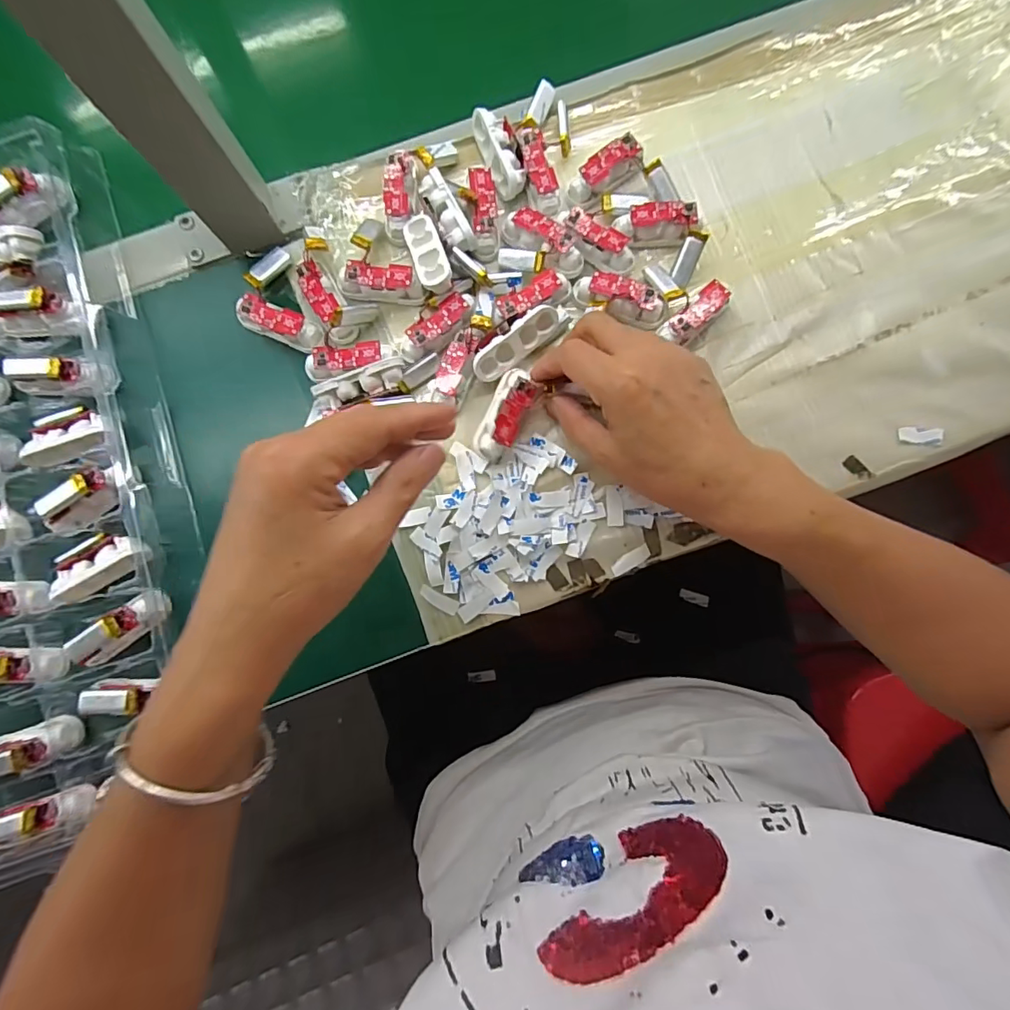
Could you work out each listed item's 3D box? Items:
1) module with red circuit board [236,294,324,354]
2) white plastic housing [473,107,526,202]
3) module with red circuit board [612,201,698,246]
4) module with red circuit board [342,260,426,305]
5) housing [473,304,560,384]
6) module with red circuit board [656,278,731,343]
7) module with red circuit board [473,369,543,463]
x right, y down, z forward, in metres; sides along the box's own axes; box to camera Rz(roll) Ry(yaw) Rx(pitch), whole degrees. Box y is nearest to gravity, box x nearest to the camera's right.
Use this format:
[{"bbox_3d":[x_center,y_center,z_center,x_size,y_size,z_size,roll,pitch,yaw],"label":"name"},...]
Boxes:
[{"bbox_3d":[-0.150,-0.120,0.342,0.056,0.016,0.021,20,83,4],"label":"module with red circuit board"},{"bbox_3d":[-0.003,-0.241,0.350,0.020,0.018,0.058,-20,83,-2],"label":"white plastic housing"},{"bbox_3d":[0.101,-0.191,0.345,0.052,0.018,0.022,-2,82,1],"label":"module with red circuit board"},{"bbox_3d":[-0.083,-0.150,0.344,0.054,0.020,0.017,3,83,1],"label":"module with red circuit board"},{"bbox_3d":[0.006,-0.106,0.332,0.063,0.015,0.020,-37,130,4],"label":"housing"},{"bbox_3d":[0.127,-0.126,0.339,0.049,0.020,0.018,-42,84,-4],"label":"module with red circuit board"},{"bbox_3d":[0.000,-0.058,0.325,0.025,0.015,0.059,27,89,2],"label":"module with red circuit board"}]

